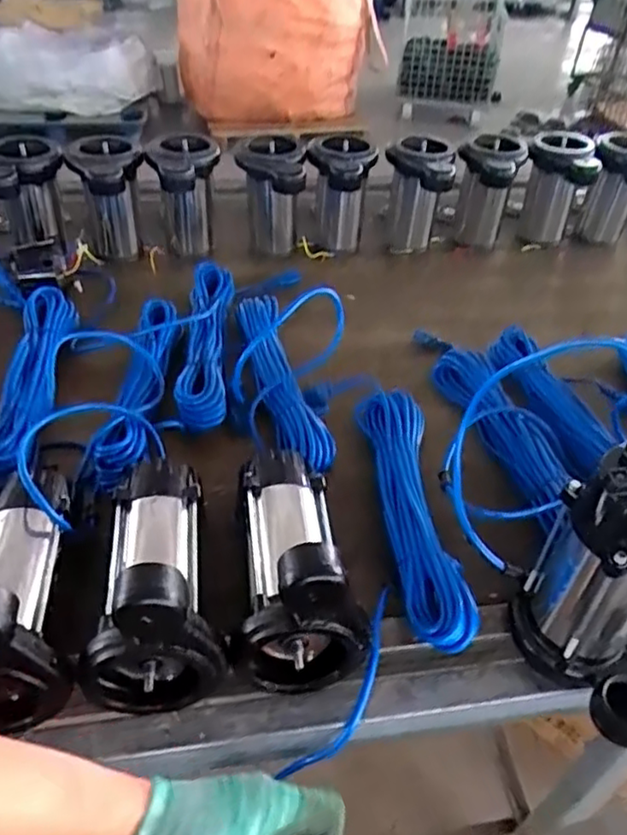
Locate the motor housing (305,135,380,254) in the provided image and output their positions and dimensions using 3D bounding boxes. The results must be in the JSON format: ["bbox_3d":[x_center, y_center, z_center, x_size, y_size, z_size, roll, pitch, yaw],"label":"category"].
[{"bbox_3d":[0.045,-0.387,1.173,0.115,0.199,0.115,4,42,0],"label":"motor housing"}]

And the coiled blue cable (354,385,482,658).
[{"bbox_3d":[0.112,0.094,0.756,0.084,0.041,0.376,-2,42,-7],"label":"coiled blue cable"}]

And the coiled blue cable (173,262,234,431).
[{"bbox_3d":[-0.151,-0.119,0.933,0.061,0.033,0.346,0,42,-4],"label":"coiled blue cable"}]

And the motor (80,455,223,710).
[{"bbox_3d":[-0.143,0.123,0.612,0.116,0.156,0.232,-2,42,-6],"label":"motor"}]

